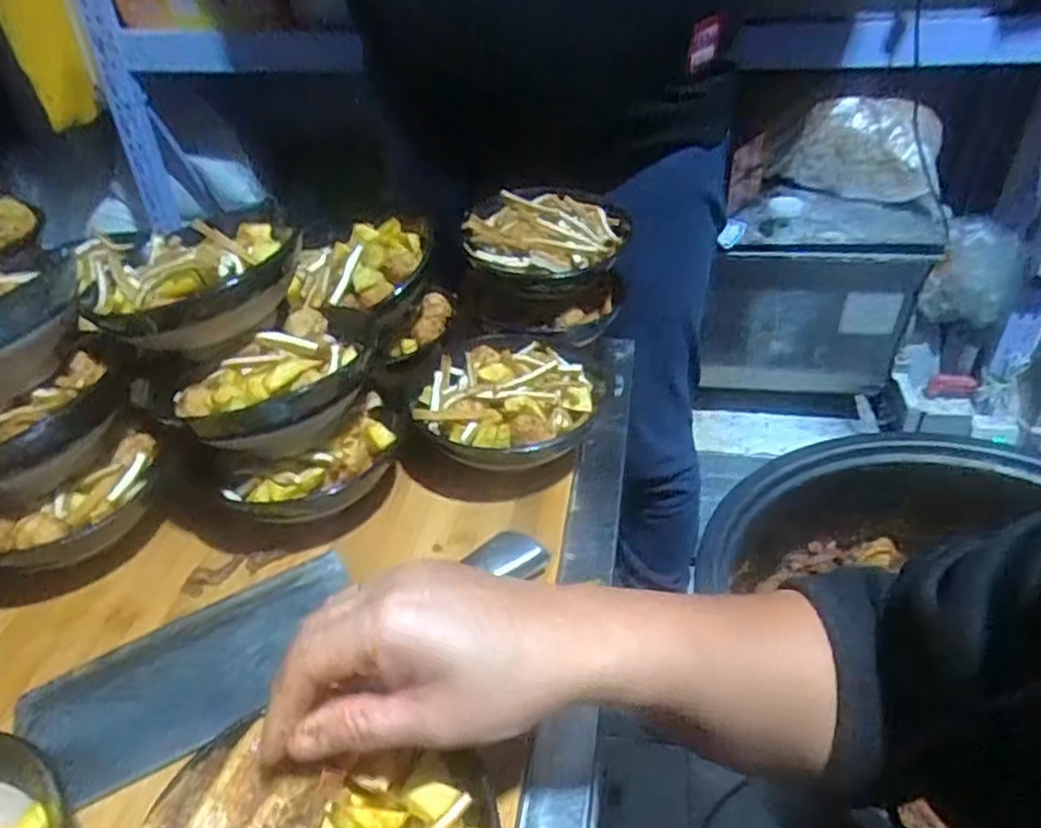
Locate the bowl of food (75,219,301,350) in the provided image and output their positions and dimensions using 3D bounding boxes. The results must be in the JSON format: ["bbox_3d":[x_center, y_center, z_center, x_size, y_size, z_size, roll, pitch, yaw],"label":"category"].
[{"bbox_3d":[-0.200,-0.082,0.461,0.128,0.047,0.111,-19,39,-19],"label":"bowl of food"}]

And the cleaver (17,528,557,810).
[{"bbox_3d":[-0.121,0.112,0.394,0.262,0.026,0.079,-20,40,-20],"label":"cleaver"}]

